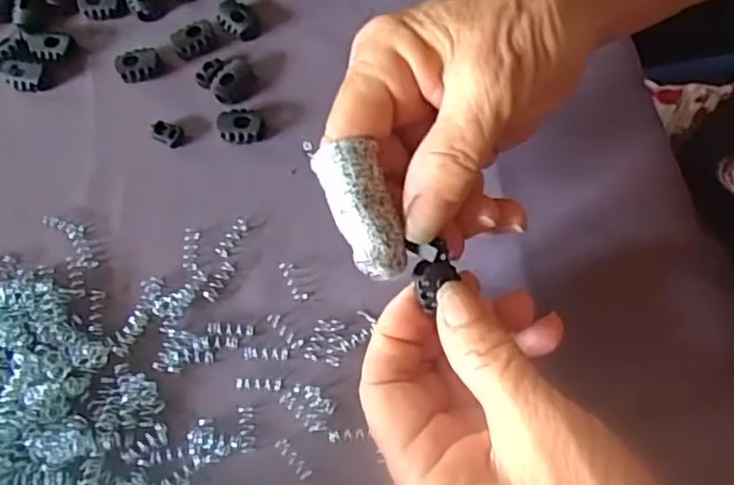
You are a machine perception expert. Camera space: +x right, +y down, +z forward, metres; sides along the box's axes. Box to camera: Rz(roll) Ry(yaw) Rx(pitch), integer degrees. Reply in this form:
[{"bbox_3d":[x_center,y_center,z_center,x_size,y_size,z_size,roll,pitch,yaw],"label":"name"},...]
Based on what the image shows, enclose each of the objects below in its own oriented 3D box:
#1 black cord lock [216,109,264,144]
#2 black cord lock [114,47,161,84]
[{"bbox_3d":[-0.060,-0.055,0.305,0.022,0.008,0.016,2,70,6],"label":"black cord lock"},{"bbox_3d":[-0.114,-0.088,0.322,0.019,0.010,0.016,-15,69,0],"label":"black cord lock"}]

